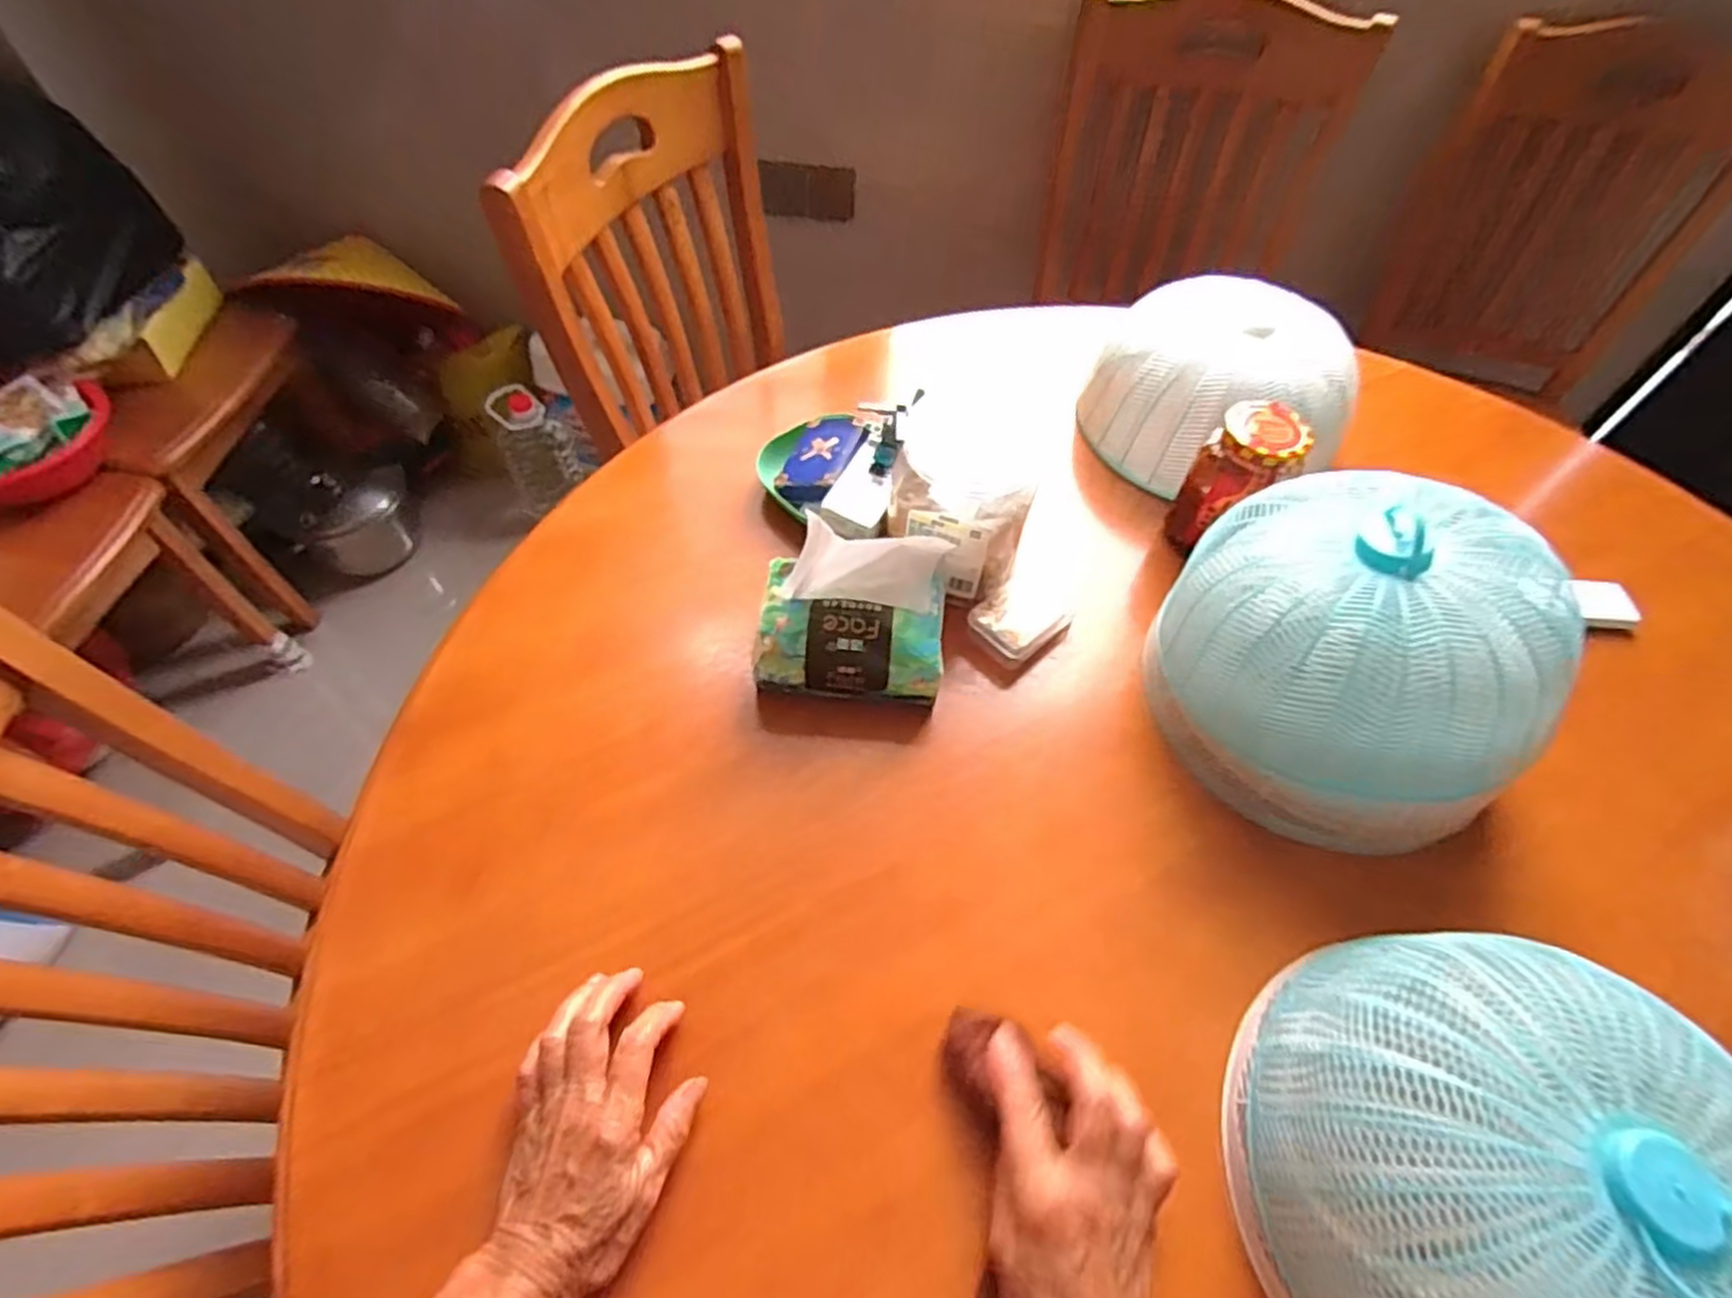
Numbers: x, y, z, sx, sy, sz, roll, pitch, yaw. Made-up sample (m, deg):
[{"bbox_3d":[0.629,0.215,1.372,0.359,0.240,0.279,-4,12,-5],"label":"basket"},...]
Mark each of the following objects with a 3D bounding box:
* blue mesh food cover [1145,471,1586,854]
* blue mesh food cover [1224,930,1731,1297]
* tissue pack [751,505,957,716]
[{"bbox_3d":[0.321,-0.002,0.523,0.206,0.161,0.237,-19,58,-14],"label":"blue mesh food cover"},{"bbox_3d":[0.303,0.253,0.371,0.209,0.124,0.228,-4,56,-5],"label":"blue mesh food cover"},{"bbox_3d":[-0.011,-0.022,0.562,0.134,0.106,0.094,5,55,1],"label":"tissue pack"}]

